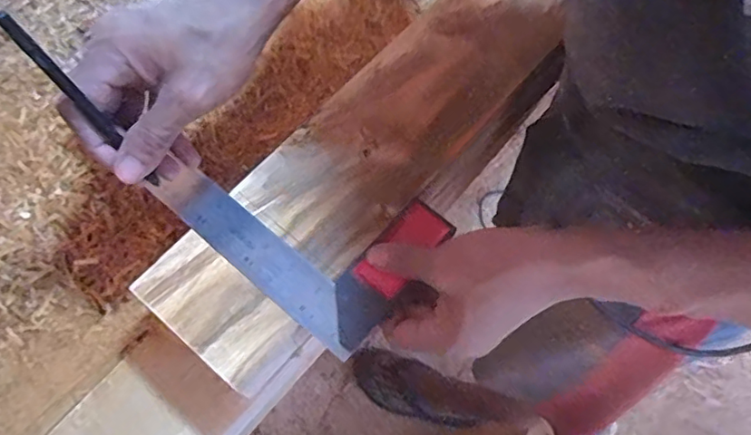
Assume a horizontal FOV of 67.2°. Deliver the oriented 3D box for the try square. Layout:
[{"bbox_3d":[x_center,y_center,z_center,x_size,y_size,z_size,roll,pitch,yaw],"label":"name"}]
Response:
[{"bbox_3d":[-0.055,-0.003,0.427,0.192,0.011,0.126,37,68,15],"label":"try square"}]

